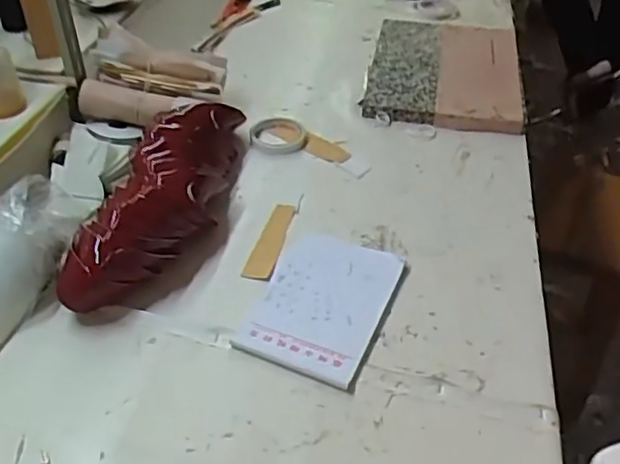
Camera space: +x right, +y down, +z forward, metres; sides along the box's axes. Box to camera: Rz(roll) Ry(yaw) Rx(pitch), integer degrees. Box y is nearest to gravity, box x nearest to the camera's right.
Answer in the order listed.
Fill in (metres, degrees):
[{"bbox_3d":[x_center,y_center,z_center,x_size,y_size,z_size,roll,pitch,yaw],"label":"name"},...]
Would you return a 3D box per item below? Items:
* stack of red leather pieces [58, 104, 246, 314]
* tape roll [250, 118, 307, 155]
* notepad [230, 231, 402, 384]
[{"bbox_3d":[-0.186,-0.062,0.873,0.127,0.092,0.434,8,41,6],"label":"stack of red leather pieces"},{"bbox_3d":[-0.052,-0.158,1.063,0.090,0.018,0.090,2,41,-1],"label":"tape roll"},{"bbox_3d":[0.015,0.077,0.791,0.151,0.006,0.225,17,43,16],"label":"notepad"}]

